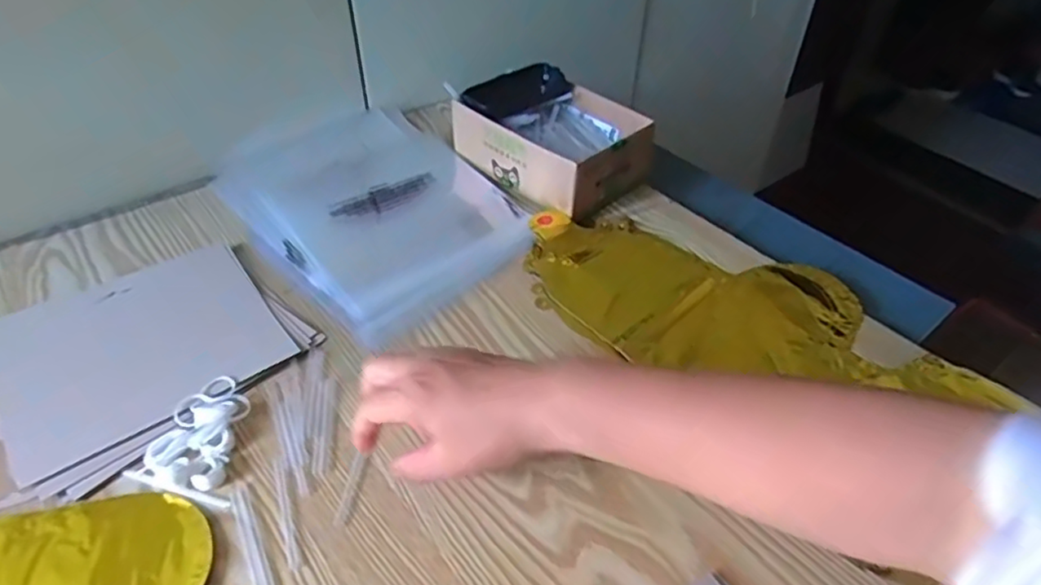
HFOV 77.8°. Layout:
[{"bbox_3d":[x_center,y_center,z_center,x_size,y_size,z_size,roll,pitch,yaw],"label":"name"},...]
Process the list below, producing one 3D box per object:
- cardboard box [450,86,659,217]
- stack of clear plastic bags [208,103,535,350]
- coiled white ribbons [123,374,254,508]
[{"bbox_3d":[0.032,-0.161,0.679,0.131,0.067,0.188,-33,53,-31],"label":"cardboard box"},{"bbox_3d":[-0.146,-0.093,0.647,0.228,0.014,0.316,-29,51,-29],"label":"stack of clear plastic bags"},{"bbox_3d":[-0.214,0.098,0.443,0.071,0.012,0.085,12,44,11],"label":"coiled white ribbons"}]

